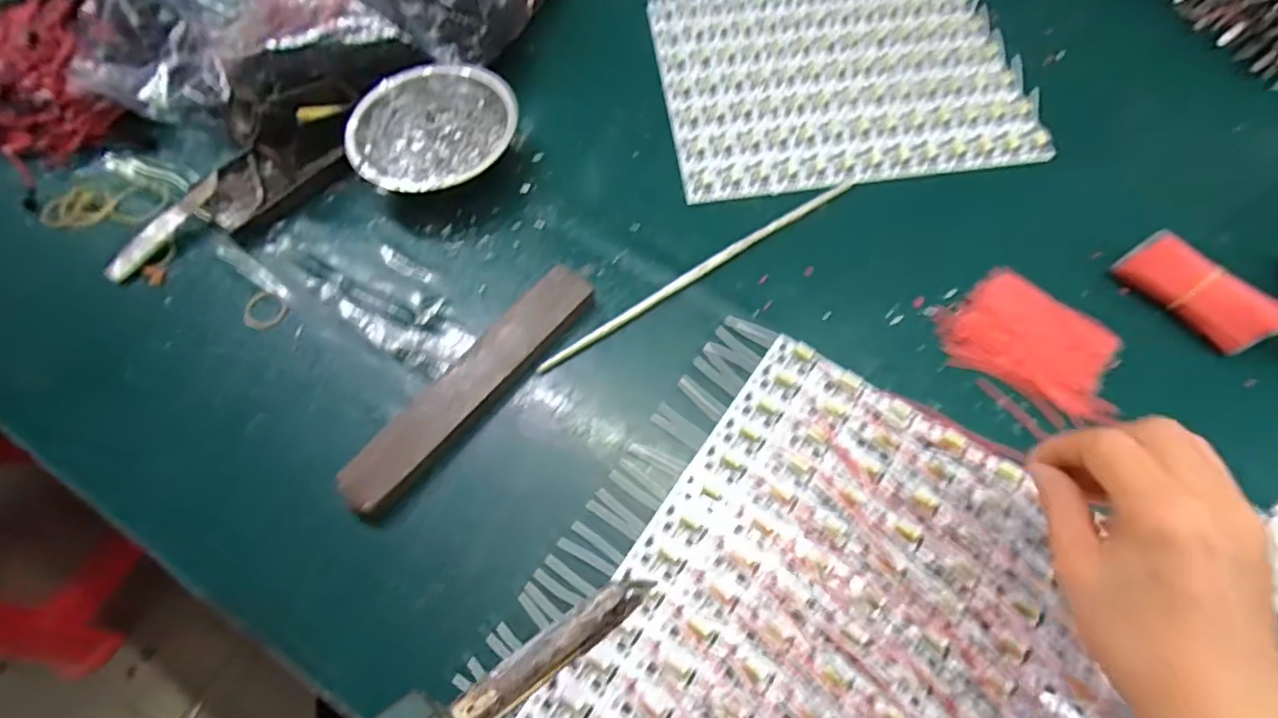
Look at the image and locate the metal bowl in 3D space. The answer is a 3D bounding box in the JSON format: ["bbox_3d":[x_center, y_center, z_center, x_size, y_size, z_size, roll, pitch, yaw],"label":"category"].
[{"bbox_3d":[-0.157,-0.171,0.469,0.119,0.041,0.129,21,67,11],"label":"metal bowl"}]

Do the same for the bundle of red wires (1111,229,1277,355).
[{"bbox_3d":[0.369,-0.044,0.398,0.030,0.033,0.089,-35,68,-14],"label":"bundle of red wires"}]

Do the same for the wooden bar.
[{"bbox_3d":[-0.106,0.013,0.390,0.038,0.016,0.200,36,71,17],"label":"wooden bar"}]

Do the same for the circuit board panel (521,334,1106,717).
[{"bbox_3d":[0.111,0.151,0.321,0.236,0.010,0.285,31,68,17],"label":"circuit board panel"}]

